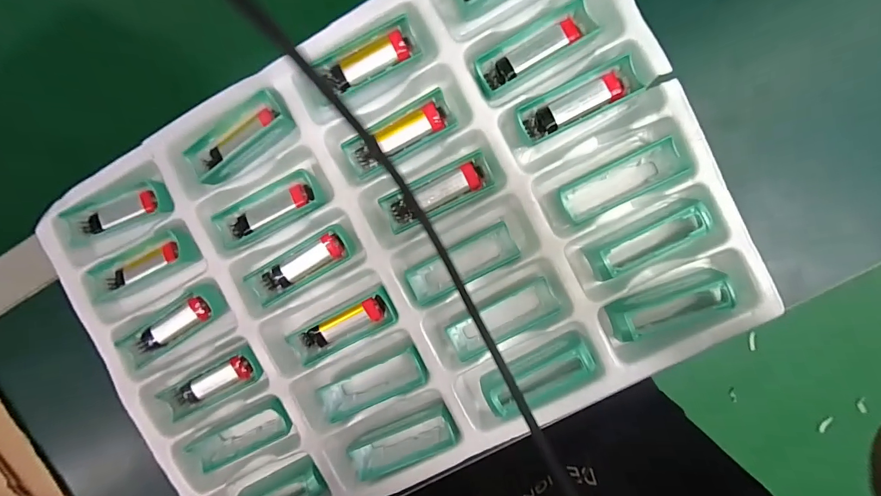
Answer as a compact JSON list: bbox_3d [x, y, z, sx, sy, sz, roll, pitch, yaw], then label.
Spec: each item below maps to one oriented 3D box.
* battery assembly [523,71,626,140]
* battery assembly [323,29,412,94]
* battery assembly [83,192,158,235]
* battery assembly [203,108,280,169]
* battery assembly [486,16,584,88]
[{"bbox_3d":[0.092,-0.096,0.263,0.069,0.017,0.017,-26,93,5],"label":"battery assembly"},{"bbox_3d":[-0.050,-0.130,0.268,0.062,0.009,0.018,-25,93,5],"label":"battery assembly"},{"bbox_3d":[-0.246,-0.026,0.292,0.068,0.007,0.016,-18,93,5],"label":"battery assembly"},{"bbox_3d":[-0.147,-0.081,0.279,0.069,0.007,0.011,-31,92,6],"label":"battery assembly"},{"bbox_3d":[0.061,-0.131,0.259,0.066,0.010,0.016,-29,92,6],"label":"battery assembly"}]

